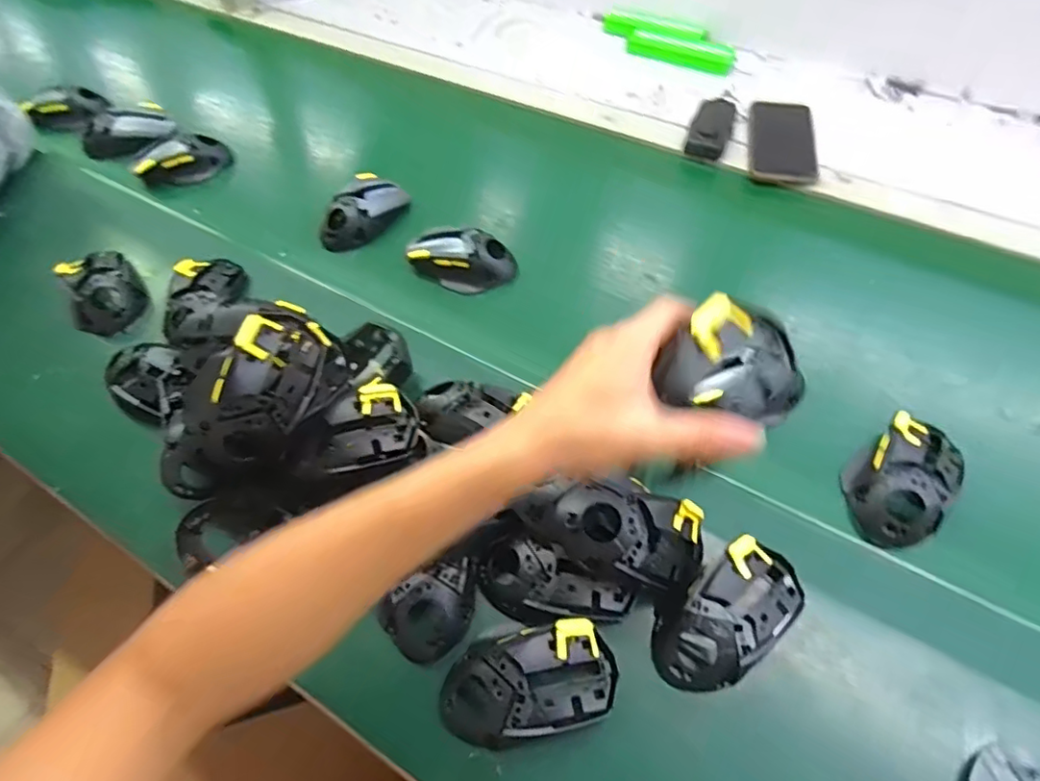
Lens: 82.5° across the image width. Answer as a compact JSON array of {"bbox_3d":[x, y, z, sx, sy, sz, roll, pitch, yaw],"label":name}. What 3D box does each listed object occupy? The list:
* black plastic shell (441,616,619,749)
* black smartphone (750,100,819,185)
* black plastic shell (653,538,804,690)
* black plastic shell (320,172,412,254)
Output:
[{"bbox_3d":[0.007,0.197,0.402,0.115,0.034,0.064,-9,56,-4],"label":"black plastic shell"},{"bbox_3d":[0.326,-0.313,0.736,0.075,0.009,0.160,8,56,8],"label":"black smartphone"},{"bbox_3d":[0.148,0.159,0.416,0.118,0.029,0.062,-34,61,-19],"label":"black plastic shell"},{"bbox_3d":[-0.182,-0.204,0.680,0.049,0.051,0.114,26,60,19],"label":"black plastic shell"}]

